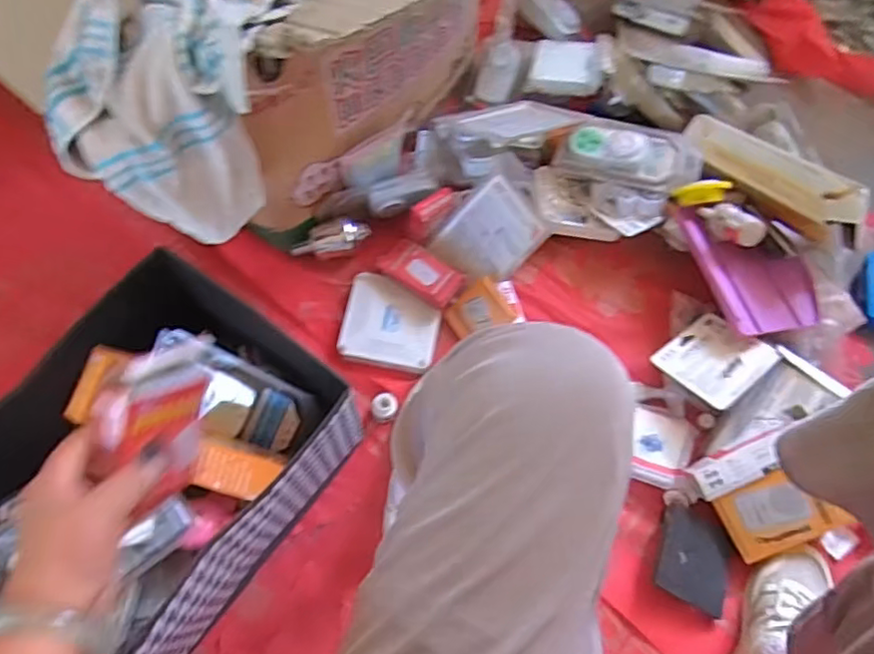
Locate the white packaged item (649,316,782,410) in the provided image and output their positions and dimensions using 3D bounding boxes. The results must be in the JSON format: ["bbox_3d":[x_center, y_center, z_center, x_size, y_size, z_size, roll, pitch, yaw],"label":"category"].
[{"bbox_3d":[0.359,0.040,0.806,0.116,0.015,0.108,-33,48,-13],"label":"white packaged item"}]

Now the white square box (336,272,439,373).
[{"bbox_3d":[-0.062,-0.004,0.857,0.128,0.025,0.123,12,66,2],"label":"white square box"}]

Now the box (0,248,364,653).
[{"bbox_3d":[-0.318,0.170,0.671,0.286,0.182,0.416,34,69,11],"label":"box"}]

